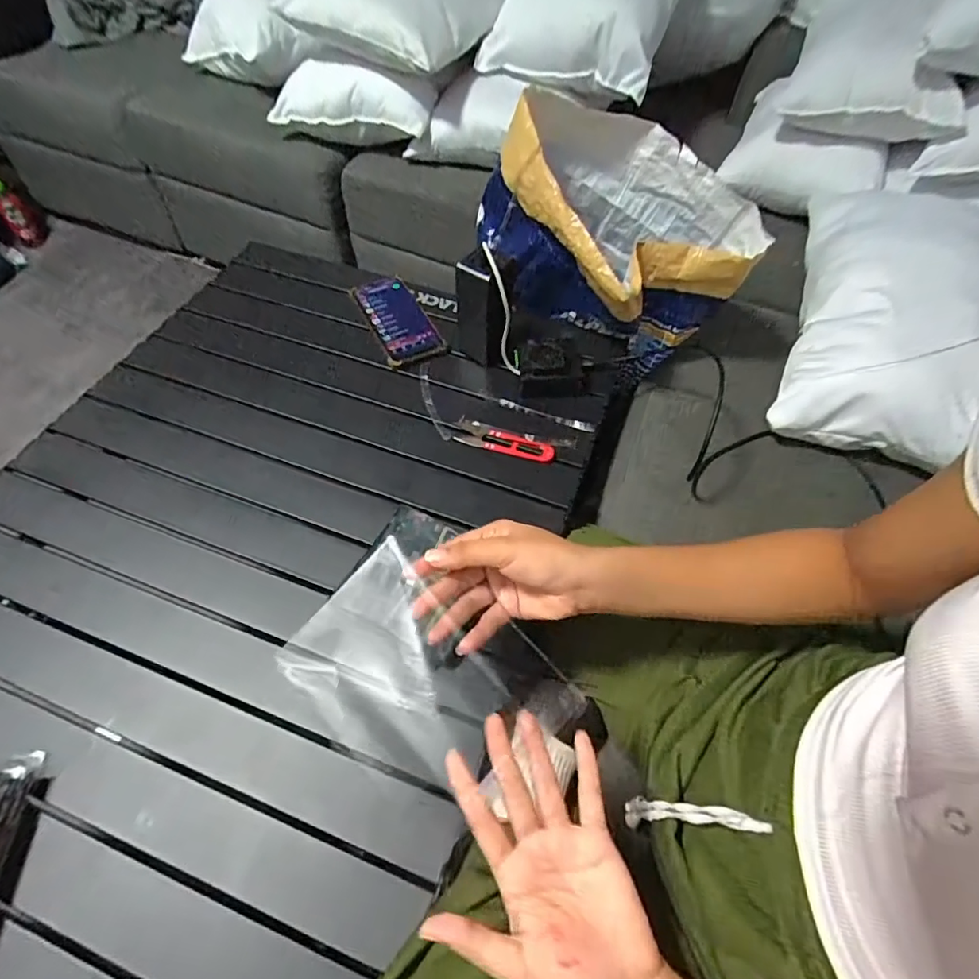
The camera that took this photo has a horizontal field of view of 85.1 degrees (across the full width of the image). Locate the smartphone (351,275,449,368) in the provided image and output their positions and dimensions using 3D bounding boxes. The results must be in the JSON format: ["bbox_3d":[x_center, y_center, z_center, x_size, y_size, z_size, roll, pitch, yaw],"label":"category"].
[{"bbox_3d":[-0.125,-0.232,0.726,0.081,0.010,0.177,-23,61,-16],"label":"smartphone"}]

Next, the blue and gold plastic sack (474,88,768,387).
[{"bbox_3d":[0.155,-0.307,0.693,0.240,0.246,0.300,-33,64,-21],"label":"blue and gold plastic sack"}]

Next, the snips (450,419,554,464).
[{"bbox_3d":[0.019,-0.055,0.618,0.116,0.009,0.030,18,58,9],"label":"snips"}]

